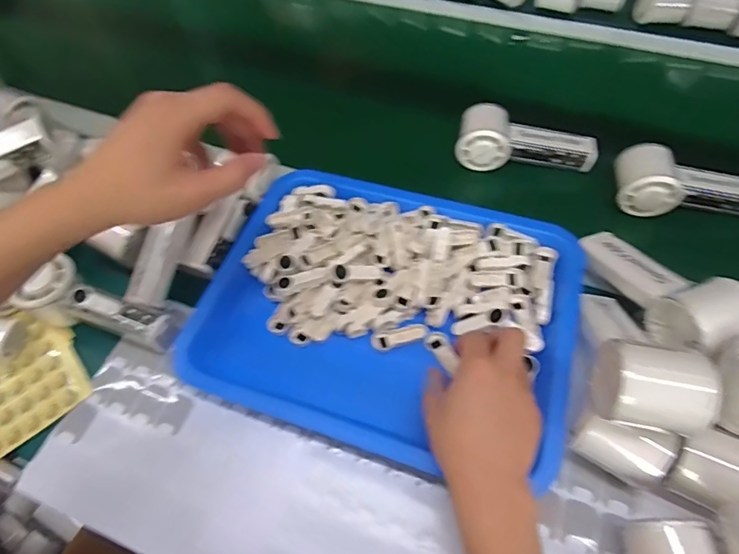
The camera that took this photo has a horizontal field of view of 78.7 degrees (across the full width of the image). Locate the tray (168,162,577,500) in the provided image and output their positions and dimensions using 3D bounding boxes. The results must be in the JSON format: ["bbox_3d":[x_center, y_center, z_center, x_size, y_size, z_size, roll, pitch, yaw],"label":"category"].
[{"bbox_3d":[0.020,0.027,0.431,0.327,0.042,0.260,15,60,12],"label":"tray"}]

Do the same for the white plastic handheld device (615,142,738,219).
[{"bbox_3d":[0.349,-0.099,0.484,0.158,0.051,0.059,4,58,6],"label":"white plastic handheld device"}]

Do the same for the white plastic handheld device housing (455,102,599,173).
[{"bbox_3d":[0.184,-0.155,0.526,0.154,0.049,0.060,13,60,11],"label":"white plastic handheld device housing"}]

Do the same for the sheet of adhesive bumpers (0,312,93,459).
[{"bbox_3d":[-0.334,0.099,0.420,0.113,0.013,0.117,-37,63,-18],"label":"sheet of adhesive bumpers"}]

